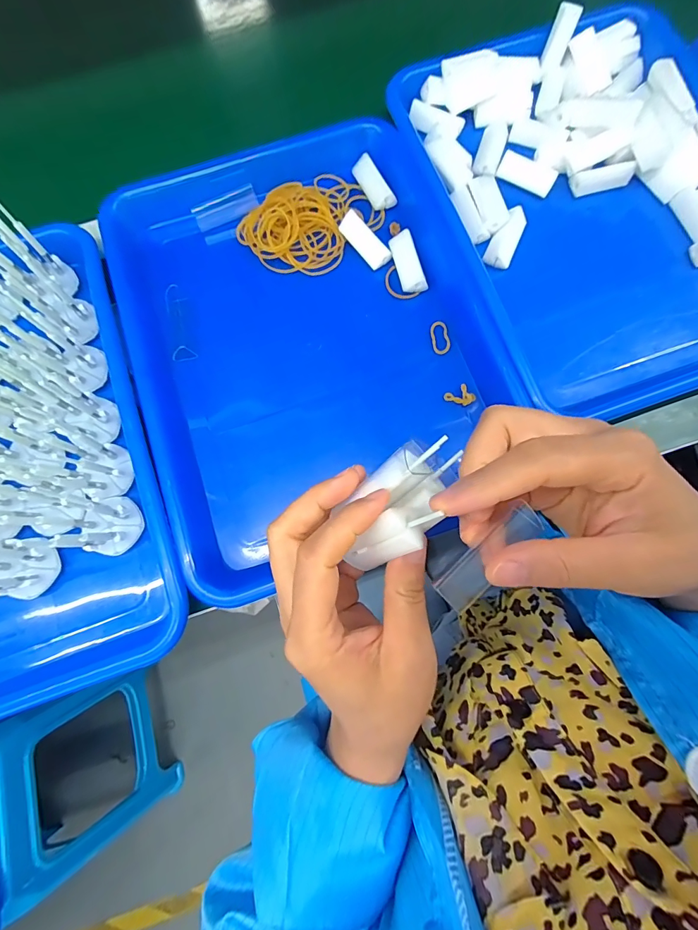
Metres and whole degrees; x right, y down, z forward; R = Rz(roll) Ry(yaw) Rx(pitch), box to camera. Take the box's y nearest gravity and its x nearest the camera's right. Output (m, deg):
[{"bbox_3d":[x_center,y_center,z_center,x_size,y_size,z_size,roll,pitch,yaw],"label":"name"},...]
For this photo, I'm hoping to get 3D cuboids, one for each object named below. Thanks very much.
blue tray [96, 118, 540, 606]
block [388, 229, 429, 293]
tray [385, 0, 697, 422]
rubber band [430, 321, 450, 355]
[{"bbox_3d":[-0.033,-0.102,0.297,0.244,0.032,0.322,-19,77,-3],"label":"blue tray"},{"bbox_3d":[0.045,-0.157,0.310,0.018,0.016,0.048,-16,77,-2],"label":"block"},{"bbox_3d":[0.195,-0.210,0.314,0.252,0.037,0.332,-18,77,-3],"label":"tray"},{"bbox_3d":[0.069,-0.097,0.302,0.013,0.004,0.026,-8,77,0],"label":"rubber band"}]

